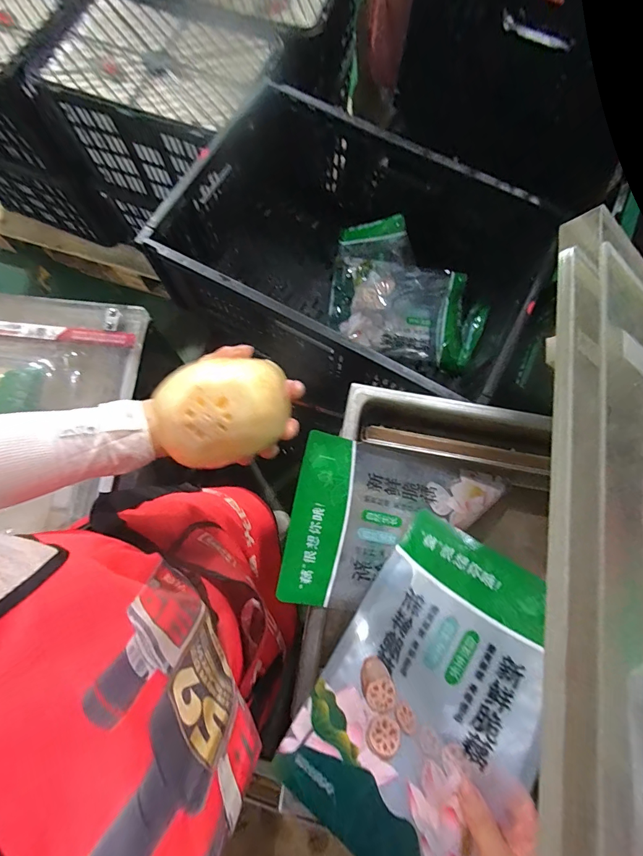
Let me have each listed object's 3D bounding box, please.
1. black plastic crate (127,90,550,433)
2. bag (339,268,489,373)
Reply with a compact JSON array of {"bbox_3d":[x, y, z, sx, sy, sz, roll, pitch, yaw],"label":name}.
[{"bbox_3d":[0.056,-0.288,0.735,0.584,0.265,0.466,28,77,5],"label":"black plastic crate"},{"bbox_3d":[0.192,-0.223,0.775,0.264,0.068,0.165,15,77,2],"label":"bag"}]

